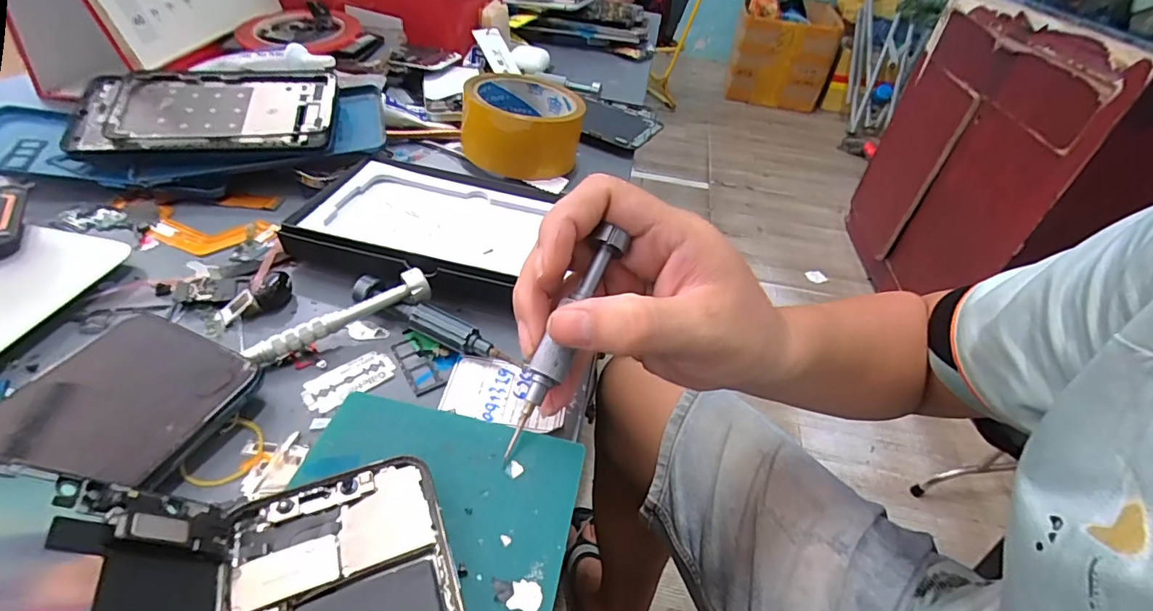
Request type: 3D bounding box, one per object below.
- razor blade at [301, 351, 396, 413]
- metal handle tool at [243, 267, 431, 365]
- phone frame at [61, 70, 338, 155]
[{"bbox_3d":[-0.111,0.037,0.249,0.042,0.004,0.023,-31,56,-34],"label":"razor blade"},{"bbox_3d":[-0.118,0.004,0.256,0.090,0.013,0.013,-23,50,-29],"label":"metal handle tool"},{"bbox_3d":[-0.257,-0.138,0.355,0.166,0.006,0.077,-4,62,-8],"label":"phone frame"}]

